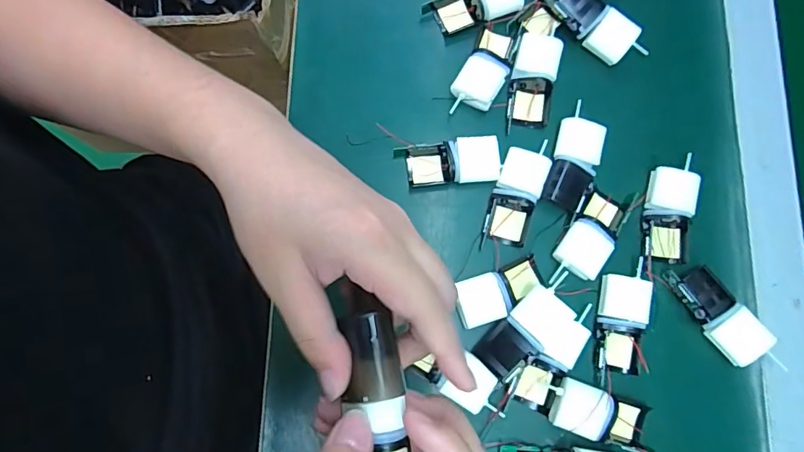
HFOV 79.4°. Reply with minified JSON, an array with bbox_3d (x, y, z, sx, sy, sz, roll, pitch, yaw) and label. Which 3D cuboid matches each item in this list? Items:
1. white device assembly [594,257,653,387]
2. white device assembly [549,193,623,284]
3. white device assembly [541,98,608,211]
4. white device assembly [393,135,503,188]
[{"bbox_3d":[0.176,0.076,0.387,0.041,0.019,0.093,3,79,0],"label":"white device assembly"},{"bbox_3d":[0.153,0.010,0.396,0.038,0.015,0.082,29,80,5],"label":"white device assembly"},{"bbox_3d":[0.146,-0.056,0.406,0.038,0.019,0.085,17,79,2],"label":"white device assembly"},{"bbox_3d":[0.039,-0.053,0.408,0.084,0.014,0.036,-6,79,-2],"label":"white device assembly"}]

